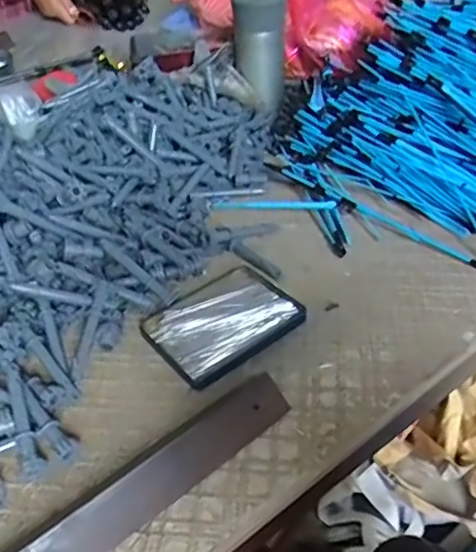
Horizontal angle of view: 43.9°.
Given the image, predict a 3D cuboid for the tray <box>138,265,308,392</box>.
[{"bbox_3d":[-0.014,0.039,0.545,0.129,0.012,0.100,-30,47,-28],"label":"tray"}]

